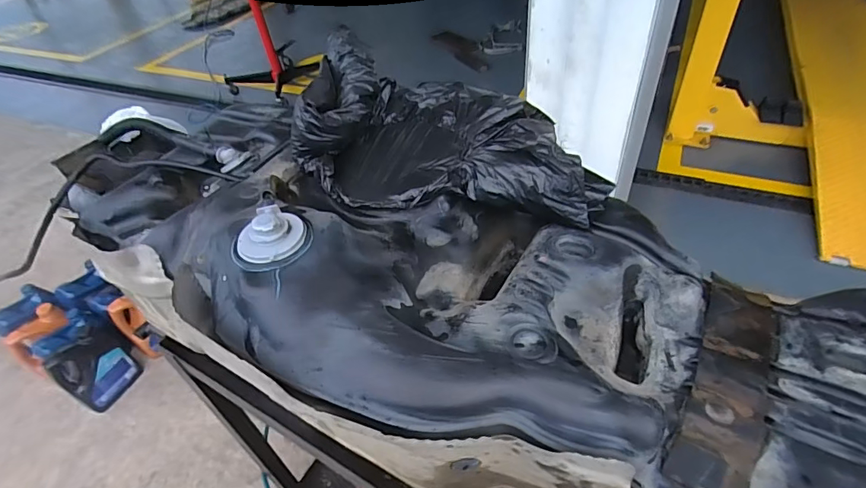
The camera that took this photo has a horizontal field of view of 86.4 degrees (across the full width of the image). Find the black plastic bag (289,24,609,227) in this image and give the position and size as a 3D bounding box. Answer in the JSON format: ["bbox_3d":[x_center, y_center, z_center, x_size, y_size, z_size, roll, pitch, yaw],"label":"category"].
[{"bbox_3d":[0.028,-0.147,0.618,0.380,0.144,0.259,-2,44,5],"label":"black plastic bag"}]

